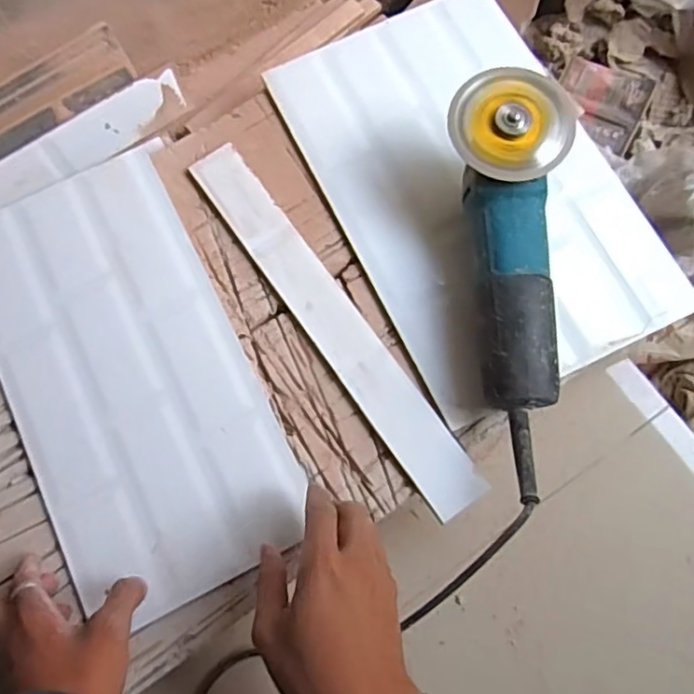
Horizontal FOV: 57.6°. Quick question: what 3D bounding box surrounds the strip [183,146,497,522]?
[{"bbox_3d":[-0.016,-0.026,0.558,0.050,0.009,0.390,-35,76,-8],"label":"strip"}]

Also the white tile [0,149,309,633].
[{"bbox_3d":[-0.189,0.022,0.539,0.192,0.014,0.381,-25,77,-10],"label":"white tile"}]

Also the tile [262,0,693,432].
[{"bbox_3d":[0.115,-0.153,0.590,0.248,0.016,0.389,-26,75,-6],"label":"tile"}]

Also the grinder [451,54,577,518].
[{"bbox_3d":[0.125,-0.051,0.505,0.091,0.094,0.331,3,74,2],"label":"grinder"}]

